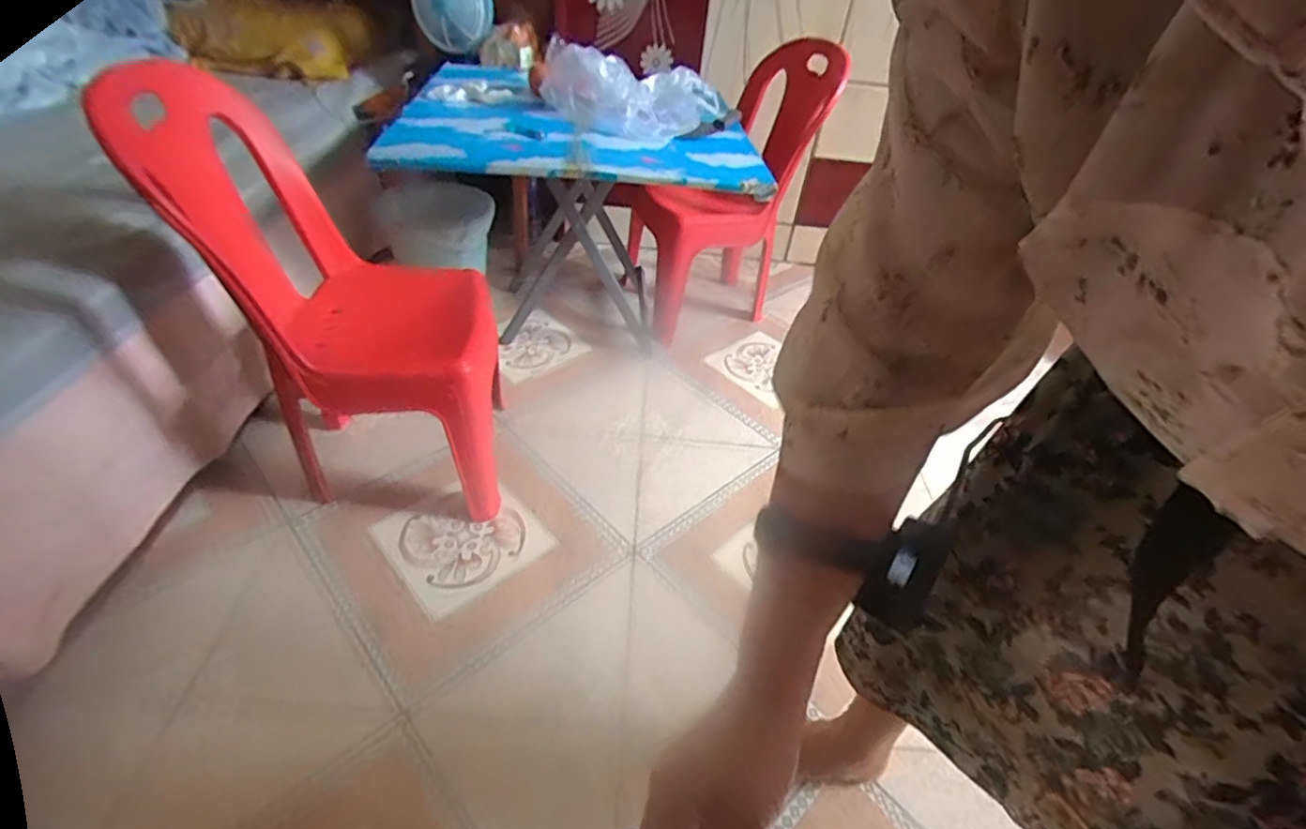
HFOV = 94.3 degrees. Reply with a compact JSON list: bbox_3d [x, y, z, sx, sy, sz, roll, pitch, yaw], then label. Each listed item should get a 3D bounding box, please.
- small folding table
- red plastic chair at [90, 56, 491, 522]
[{"bbox_3d":[-0.169,-0.426,1.426,0.710,0.522,0.665,3,40,-5],"label":"small folding table"},{"bbox_3d":[-0.484,-0.166,0.952,0.416,0.610,0.353,-4,41,-13],"label":"red plastic chair"}]

